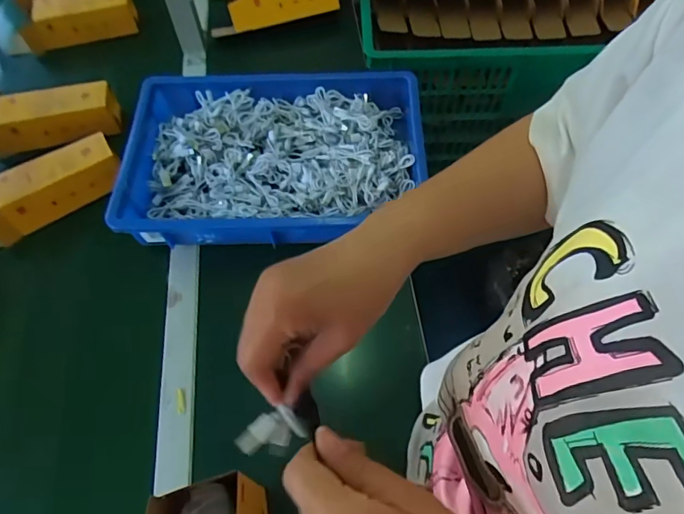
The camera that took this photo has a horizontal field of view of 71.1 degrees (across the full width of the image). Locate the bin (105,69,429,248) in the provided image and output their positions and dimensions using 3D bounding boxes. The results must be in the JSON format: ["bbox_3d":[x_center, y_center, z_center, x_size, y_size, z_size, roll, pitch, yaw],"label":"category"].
[{"bbox_3d":[-0.099,-0.151,0.715,0.419,0.070,0.278,-3,61,0],"label":"bin"}]

